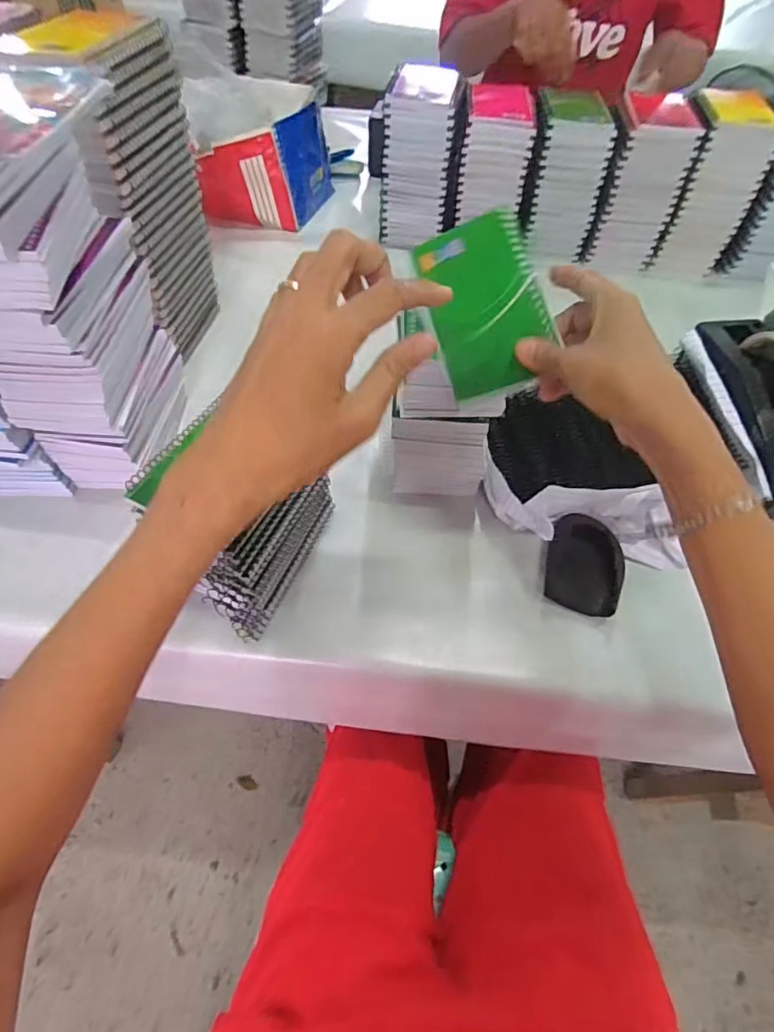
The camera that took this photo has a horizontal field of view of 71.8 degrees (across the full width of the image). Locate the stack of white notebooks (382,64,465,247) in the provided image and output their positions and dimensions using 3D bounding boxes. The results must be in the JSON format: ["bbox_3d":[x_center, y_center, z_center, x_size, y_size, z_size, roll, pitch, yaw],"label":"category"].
[{"bbox_3d":[0.047,-0.520,0.771,0.104,0.197,0.139,5,54,2],"label":"stack of white notebooks"}]

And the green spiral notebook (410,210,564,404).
[{"bbox_3d":[0.070,-0.152,0.384,0.077,0.007,0.122,-19,83,18],"label":"green spiral notebook"}]

